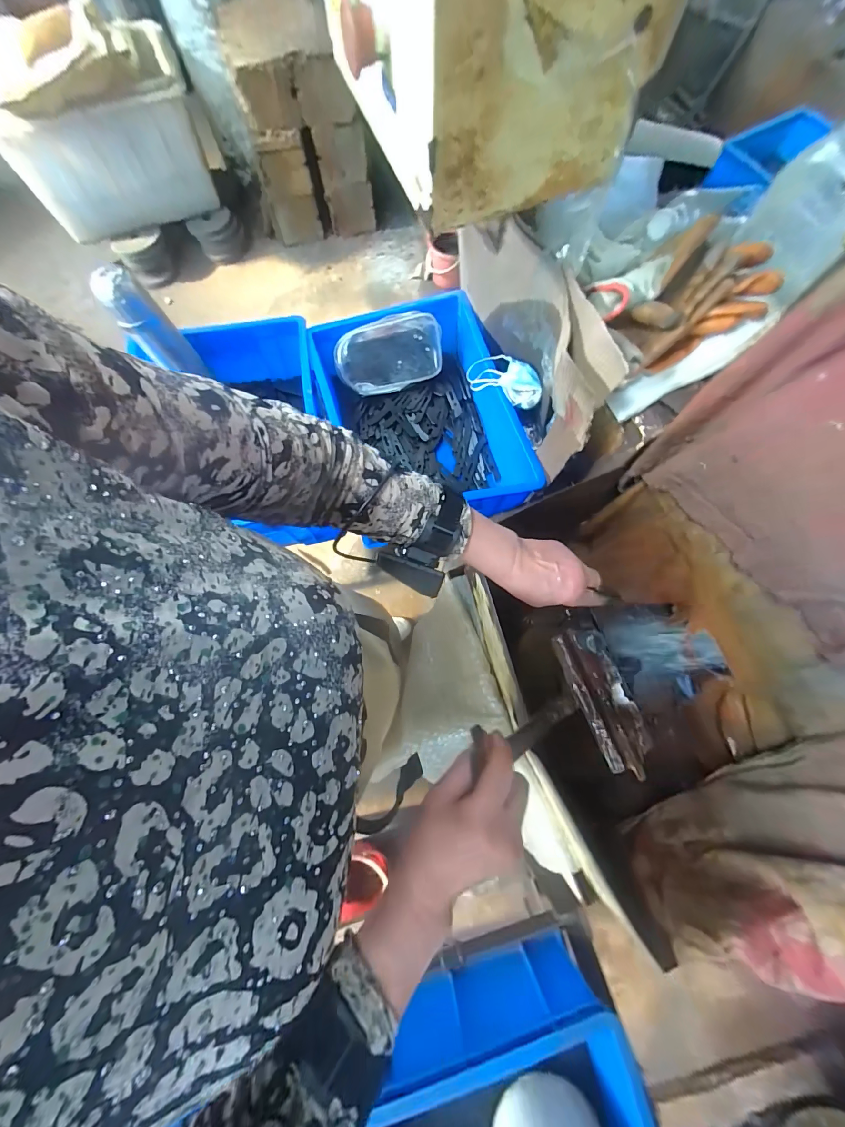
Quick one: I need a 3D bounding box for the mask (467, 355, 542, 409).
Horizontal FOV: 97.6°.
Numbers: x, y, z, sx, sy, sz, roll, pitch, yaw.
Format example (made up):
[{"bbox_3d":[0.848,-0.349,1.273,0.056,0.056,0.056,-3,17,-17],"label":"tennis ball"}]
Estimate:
[{"bbox_3d":[0.137,-0.308,0.619,0.132,0.047,0.057,28,77,7],"label":"mask"}]

